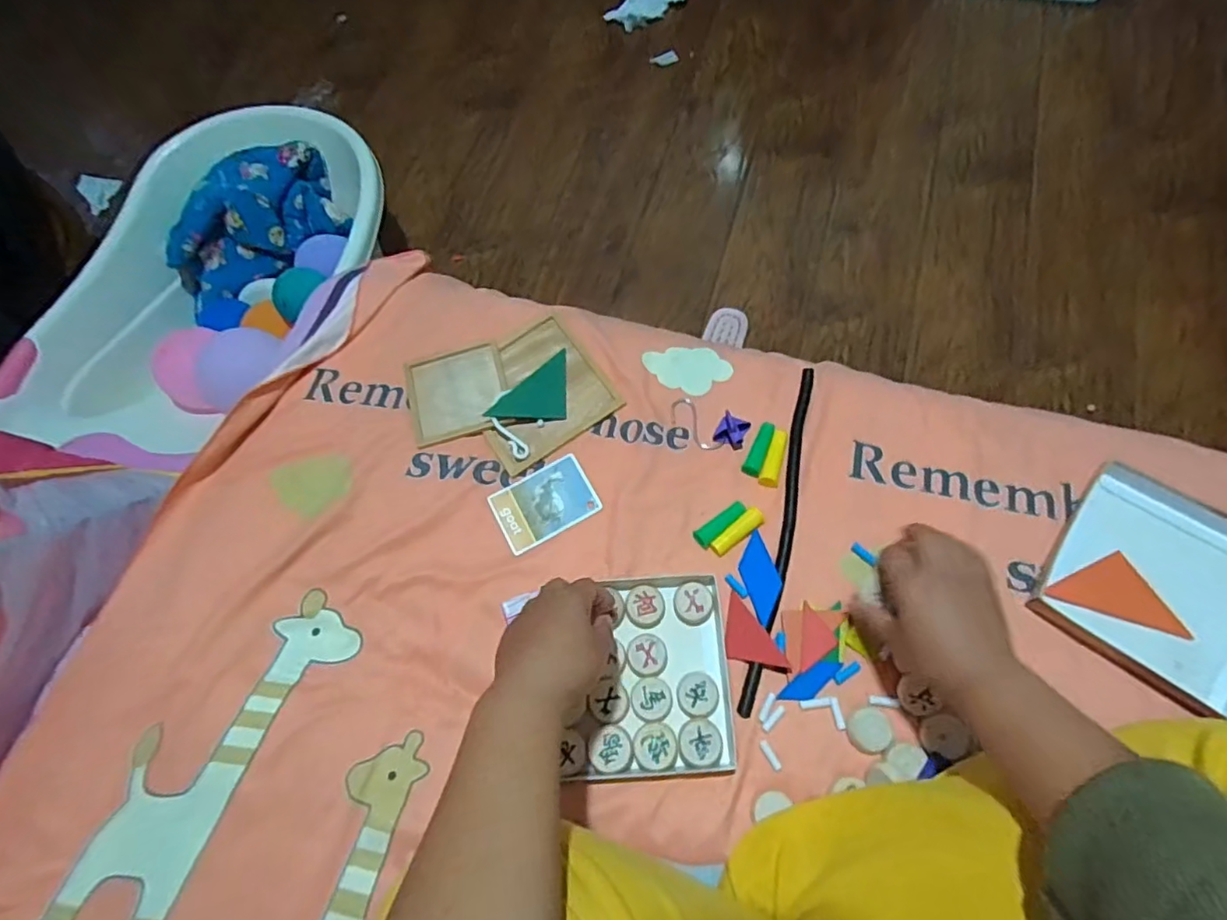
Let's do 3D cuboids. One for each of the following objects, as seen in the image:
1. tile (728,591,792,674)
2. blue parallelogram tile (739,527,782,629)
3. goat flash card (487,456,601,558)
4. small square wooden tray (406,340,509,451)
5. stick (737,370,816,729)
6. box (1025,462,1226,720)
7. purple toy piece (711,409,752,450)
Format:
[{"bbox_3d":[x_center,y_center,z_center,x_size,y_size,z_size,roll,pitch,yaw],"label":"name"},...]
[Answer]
[{"bbox_3d":[0.118,0.161,0.534,0.038,0.006,0.076,-32,68,-11],"label":"tile"},{"bbox_3d":[0.136,0.108,0.556,0.031,0.006,0.080,-16,66,-4],"label":"blue parallelogram tile"},{"bbox_3d":[-0.069,0.043,0.609,0.099,0.004,0.069,-28,72,-7],"label":"goat flash card"},{"bbox_3d":[-0.170,-0.077,0.655,0.105,0.009,0.109,-15,66,-4],"label":"small square wooden tray"},{"bbox_3d":[0.165,0.061,0.578,0.023,0.010,0.351,13,67,8],"label":"stick"},{"bbox_3d":[0.485,0.114,0.525,0.169,0.030,0.179,37,73,17],"label":"box"},{"bbox_3d":[0.123,-0.033,0.613,0.030,0.024,0.032,29,70,15],"label":"purple toy piece"}]

